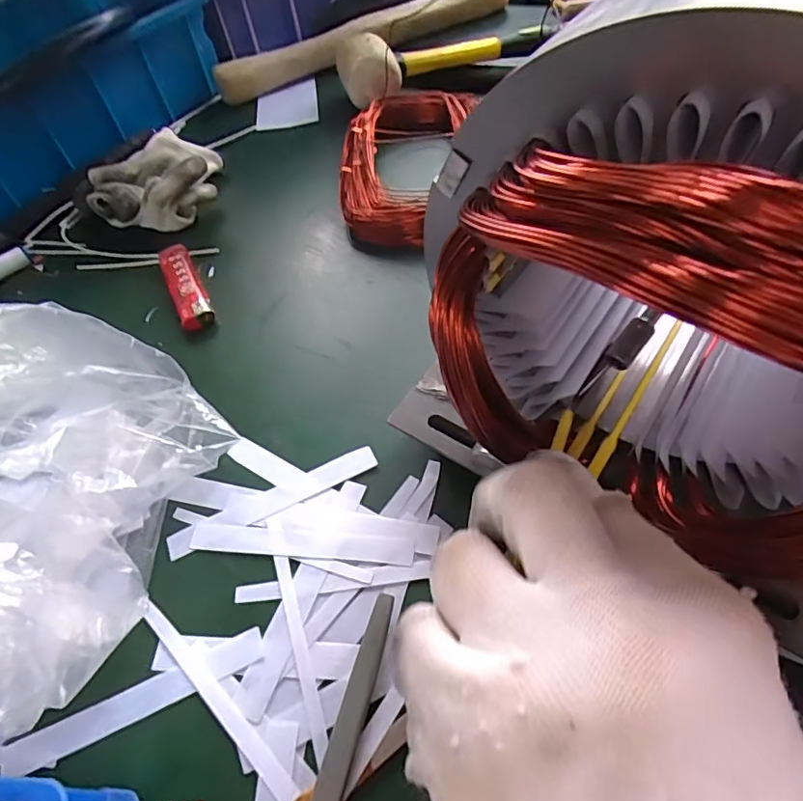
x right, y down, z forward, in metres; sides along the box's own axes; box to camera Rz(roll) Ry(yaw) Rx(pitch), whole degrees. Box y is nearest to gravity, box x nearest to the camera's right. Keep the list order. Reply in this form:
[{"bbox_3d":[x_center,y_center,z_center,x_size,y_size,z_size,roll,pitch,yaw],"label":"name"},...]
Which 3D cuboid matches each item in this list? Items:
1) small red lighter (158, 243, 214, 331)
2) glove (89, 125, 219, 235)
[{"bbox_3d":[-0.149,-0.080,0.370,0.021,0.013,0.087,-25,56,-11],"label":"small red lighter"},{"bbox_3d":[-0.194,-0.179,0.427,0.093,0.044,0.110,-10,55,-1],"label":"glove"}]

